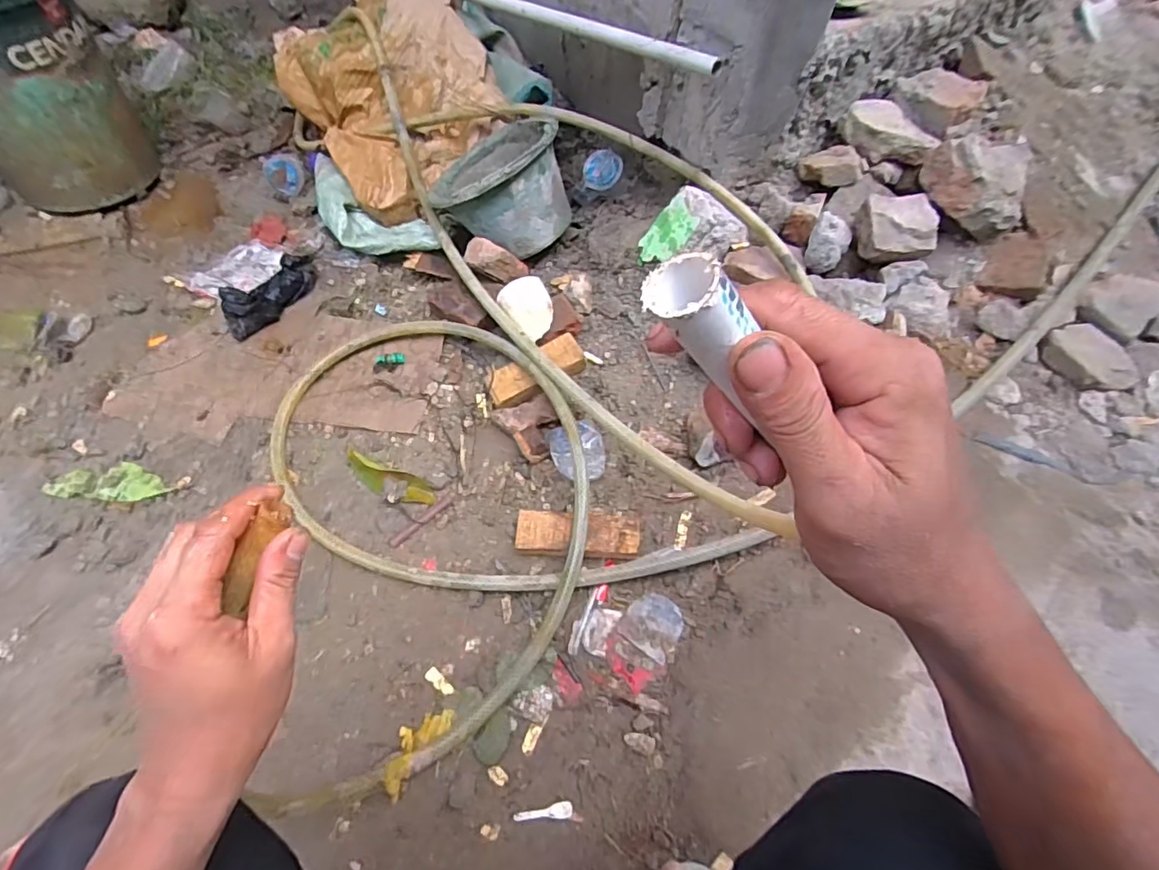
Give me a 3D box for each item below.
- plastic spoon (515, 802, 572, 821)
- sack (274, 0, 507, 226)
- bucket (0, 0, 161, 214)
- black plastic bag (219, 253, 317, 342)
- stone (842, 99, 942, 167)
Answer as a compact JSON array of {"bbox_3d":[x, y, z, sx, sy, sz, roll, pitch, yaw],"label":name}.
[{"bbox_3d":[-0.040,0.425,0.623,0.065,0.004,0.016,-1,60,-3],"label":"plastic spoon"},{"bbox_3d":[-0.386,-0.718,1.125,0.341,0.248,0.479,-28,64,-18],"label":"sack"},{"bbox_3d":[-1.032,-0.667,1.038,0.274,0.374,0.316,-31,66,-19],"label":"bucket"},{"bbox_3d":[-0.547,-0.267,0.985,0.074,0.069,0.226,17,60,8],"label":"black plastic bag"},{"bbox_3d":[0.520,-0.502,0.931,0.160,0.047,0.102,38,65,18],"label":"stone"}]

